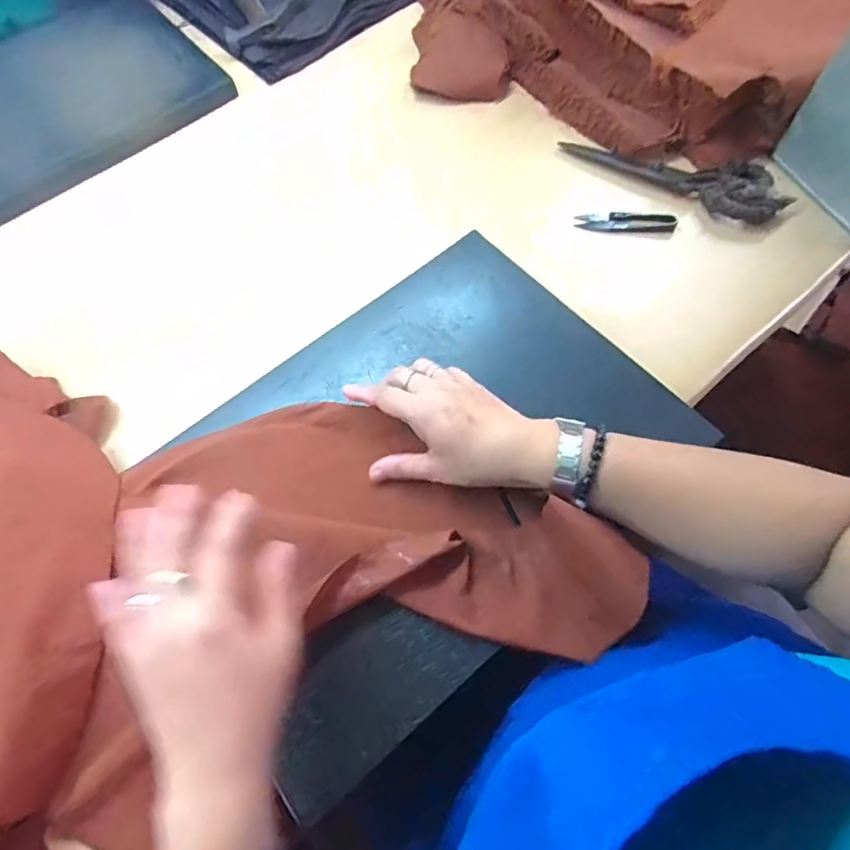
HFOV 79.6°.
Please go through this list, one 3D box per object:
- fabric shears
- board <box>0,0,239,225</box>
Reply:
[{"bbox_3d":[0.271,-0.281,0.551,0.232,0.025,0.077,31,72,15],"label":"fabric shears"},{"bbox_3d":[-0.474,-0.404,0.635,0.413,0.038,0.279,-38,70,-12],"label":"board"}]

